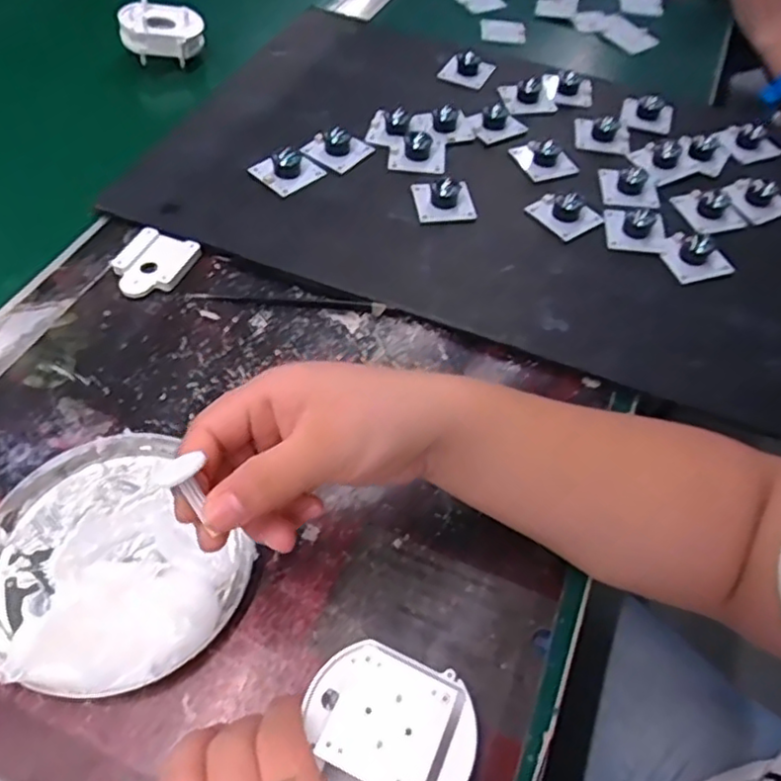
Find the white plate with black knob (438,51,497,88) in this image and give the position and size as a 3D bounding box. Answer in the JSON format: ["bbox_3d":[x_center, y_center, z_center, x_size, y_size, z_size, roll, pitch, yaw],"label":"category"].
[{"bbox_3d":[0.071,-0.300,0.612,0.045,0.024,0.031,30,56,17],"label":"white plate with black knob"}]

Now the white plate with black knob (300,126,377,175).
[{"bbox_3d":[-0.042,-0.197,0.523,0.044,0.024,0.044,35,58,20],"label":"white plate with black knob"}]

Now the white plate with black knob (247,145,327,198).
[{"bbox_3d":[-0.080,-0.173,0.500,0.042,0.020,0.043,35,58,20],"label":"white plate with black knob"}]

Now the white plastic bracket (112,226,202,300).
[{"bbox_3d":[-0.161,-0.085,0.443,0.049,0.010,0.055,19,54,10],"label":"white plastic bracket"}]

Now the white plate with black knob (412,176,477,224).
[{"bbox_3d":[0.040,-0.145,0.491,0.041,0.020,0.042,2,53,-3],"label":"white plate with black knob"}]

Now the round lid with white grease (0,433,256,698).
[{"bbox_3d":[-0.138,0.079,0.315,0.113,0.025,0.127,-34,63,-26],"label":"round lid with white grease"}]

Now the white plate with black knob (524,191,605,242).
[{"bbox_3d":[0.132,-0.138,0.491,0.038,0.020,0.045,-26,59,-22],"label":"white plate with black knob"}]

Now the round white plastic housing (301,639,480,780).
[{"bbox_3d":[0.000,0.133,0.260,0.069,0.018,0.058,22,54,11],"label":"round white plastic housing"}]

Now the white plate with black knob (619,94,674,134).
[{"bbox_3d":[0.227,-0.246,0.579,0.044,0.020,0.034,22,54,11],"label":"white plate with black knob"}]

